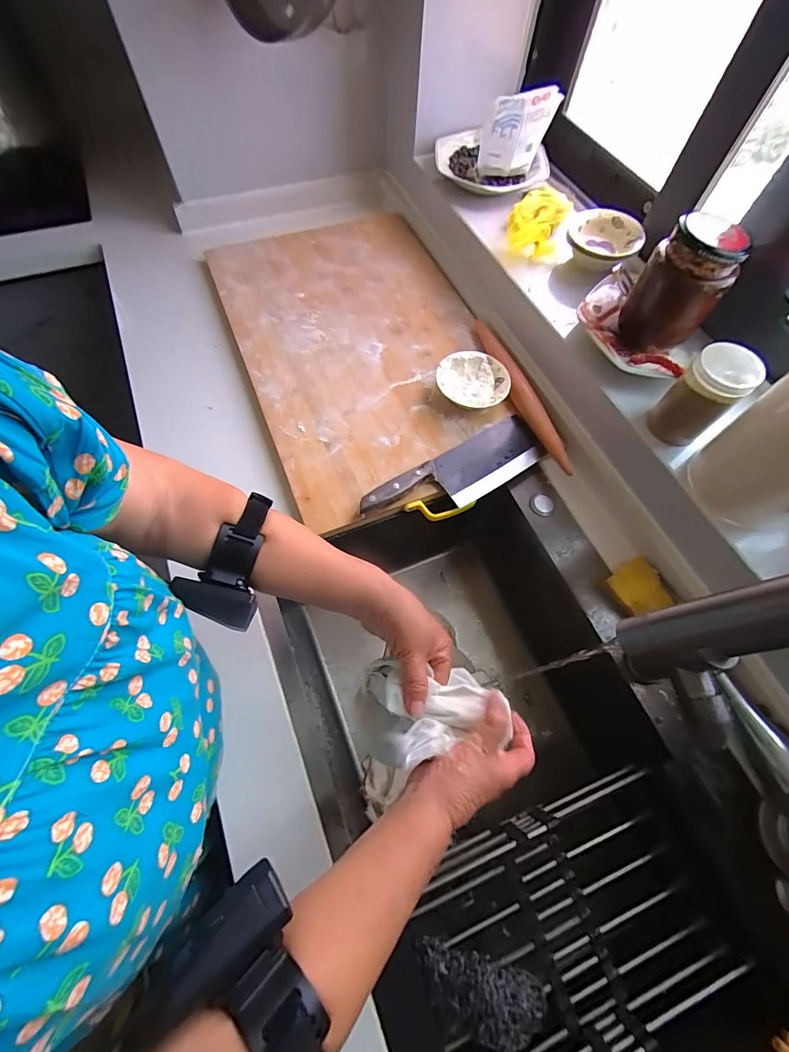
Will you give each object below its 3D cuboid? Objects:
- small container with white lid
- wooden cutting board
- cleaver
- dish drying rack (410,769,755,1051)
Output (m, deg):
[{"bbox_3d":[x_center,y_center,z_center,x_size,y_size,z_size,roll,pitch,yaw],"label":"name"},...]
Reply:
[{"bbox_3d":[0.350,-0.148,0.467,0.062,0.101,0.051,40,69,15],"label":"small container with white lid"},{"bbox_3d":[-0.053,-0.318,0.694,0.397,0.028,0.637,-20,66,-11],"label":"wooden cutting board"},{"bbox_3d":[0.090,-0.075,0.569,0.283,0.026,0.084,-30,68,-16],"label":"cleaver"},{"bbox_3d":[0.186,0.420,0.438,0.312,0.076,0.199,-15,65,-9],"label":"dish drying rack"}]

